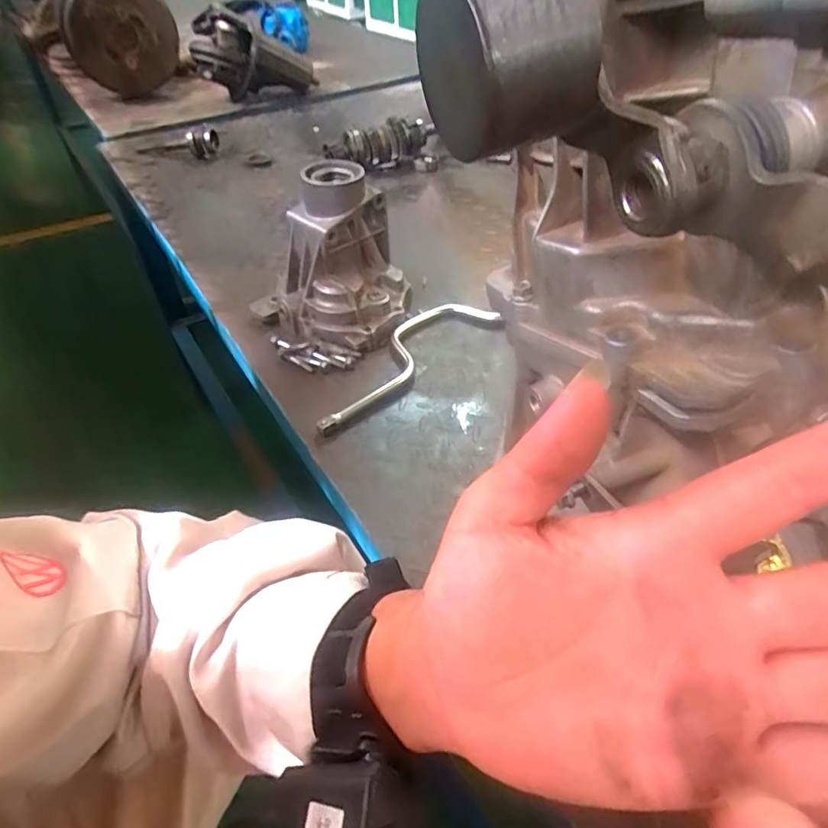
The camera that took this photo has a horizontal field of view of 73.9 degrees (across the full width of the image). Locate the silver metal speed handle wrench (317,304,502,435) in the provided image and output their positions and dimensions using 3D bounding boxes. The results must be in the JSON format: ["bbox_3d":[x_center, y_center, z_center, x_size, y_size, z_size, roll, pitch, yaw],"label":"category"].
[{"bbox_3d":[-0.013,-0.071,0.640,0.284,0.019,0.072,-36,54,-28],"label":"silver metal speed handle wrench"}]

